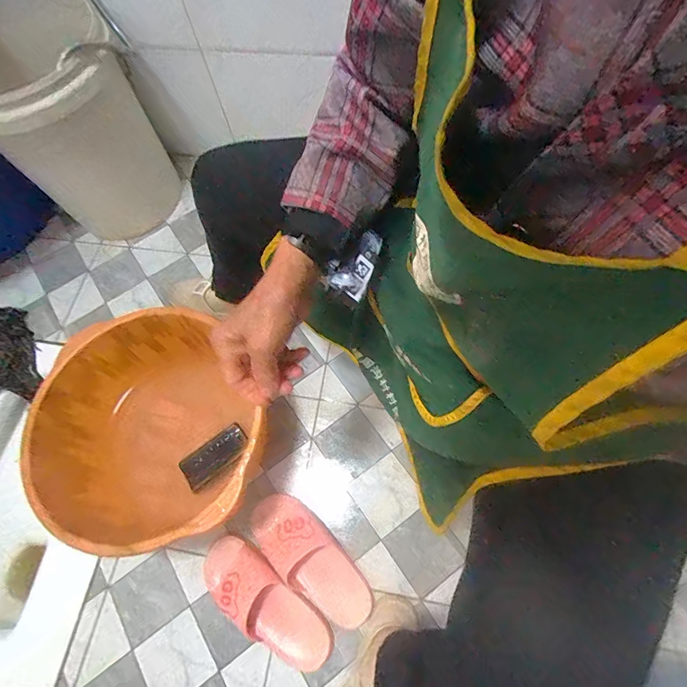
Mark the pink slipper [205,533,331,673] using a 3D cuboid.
[{"bbox_3d":[-0.127,0.412,0.630,0.242,0.063,0.094,31,73,15],"label":"pink slipper"}]

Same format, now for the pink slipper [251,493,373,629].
[{"bbox_3d":[-0.056,0.354,0.650,0.094,0.062,0.243,-42,72,-13],"label":"pink slipper"}]

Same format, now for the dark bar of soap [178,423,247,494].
[{"bbox_3d":[-0.237,0.204,0.719,0.126,0.019,0.061,-44,97,-21],"label":"dark bar of soap"}]

